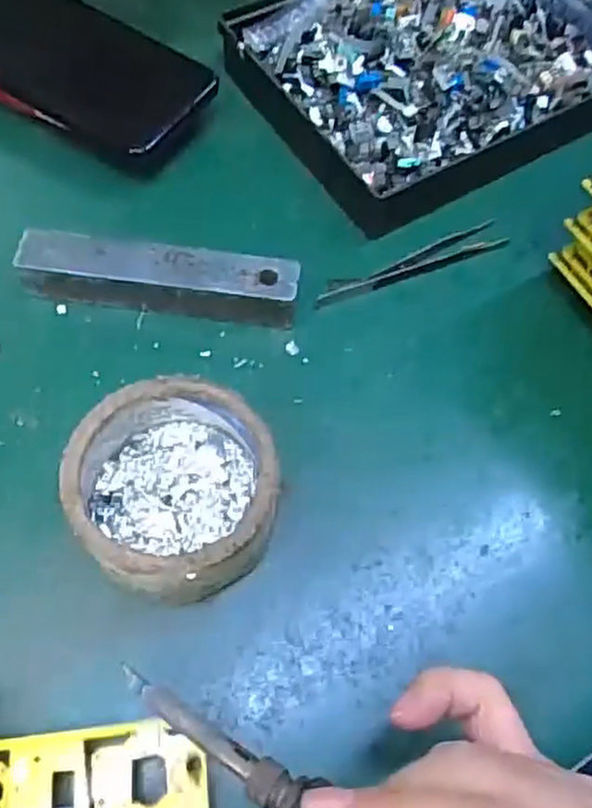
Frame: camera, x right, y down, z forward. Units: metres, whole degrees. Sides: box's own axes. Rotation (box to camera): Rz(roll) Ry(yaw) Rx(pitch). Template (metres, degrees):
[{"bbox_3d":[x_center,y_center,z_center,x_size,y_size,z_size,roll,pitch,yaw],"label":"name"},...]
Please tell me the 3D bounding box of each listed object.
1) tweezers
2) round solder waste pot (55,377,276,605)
[{"bbox_3d":[0.063,-0.076,0.400,0.117,0.007,0.015,-23,65,-14],"label":"tweezers"},{"bbox_3d":[-0.051,0.036,0.311,0.081,0.042,0.085,1,62,-2],"label":"round solder waste pot"}]

